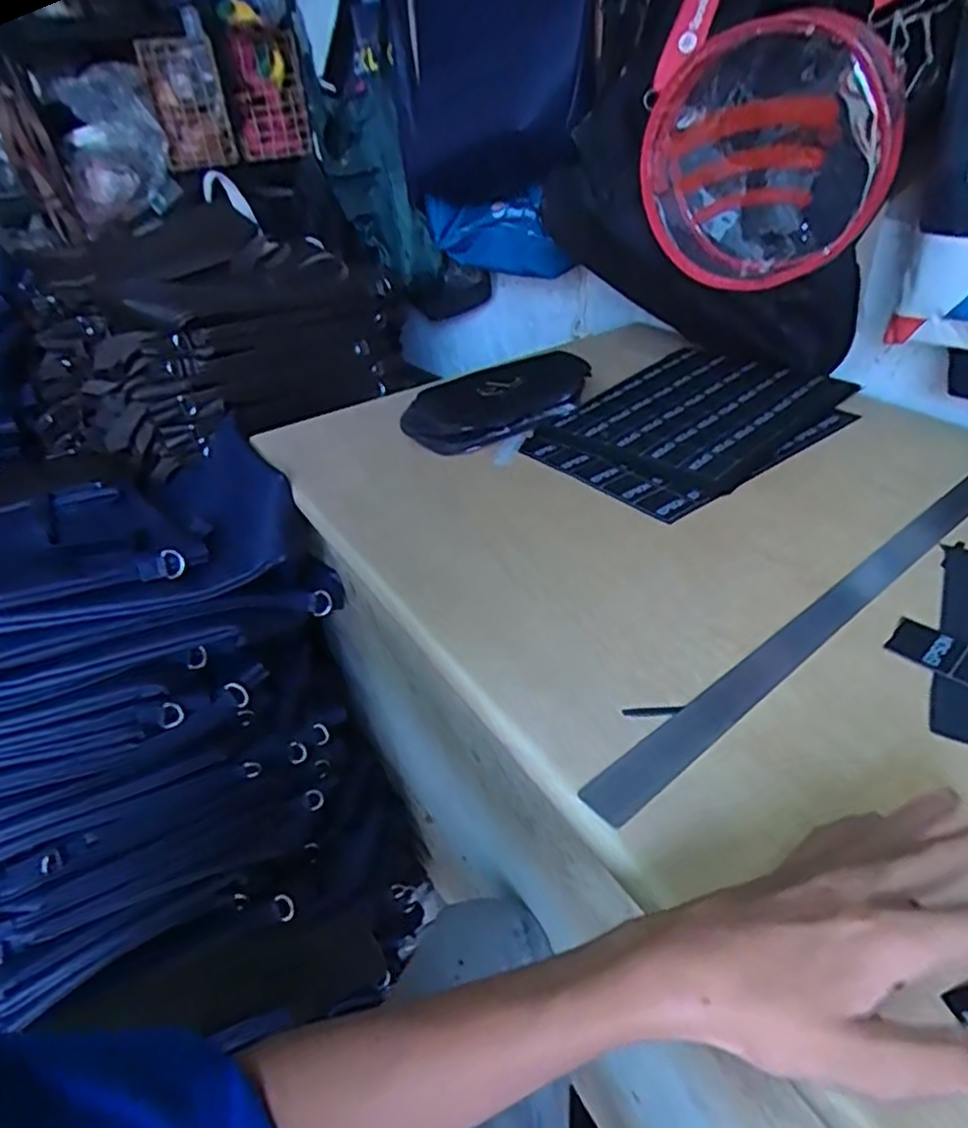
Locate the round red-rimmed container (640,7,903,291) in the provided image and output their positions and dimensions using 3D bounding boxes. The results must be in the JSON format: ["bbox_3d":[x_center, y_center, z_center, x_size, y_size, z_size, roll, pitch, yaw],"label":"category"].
[{"bbox_3d":[0.257,-0.367,0.648,0.202,0.204,0.069,16,41,28],"label":"round red-rimmed container"}]

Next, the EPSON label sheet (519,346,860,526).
[{"bbox_3d":[0.216,-0.153,0.744,0.337,0.011,0.230,-32,43,-31],"label":"EPSON label sheet"}]

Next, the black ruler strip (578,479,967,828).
[{"bbox_3d":[0.294,0.000,0.520,0.609,0.004,0.030,-29,41,-28],"label":"black ruler strip"}]

